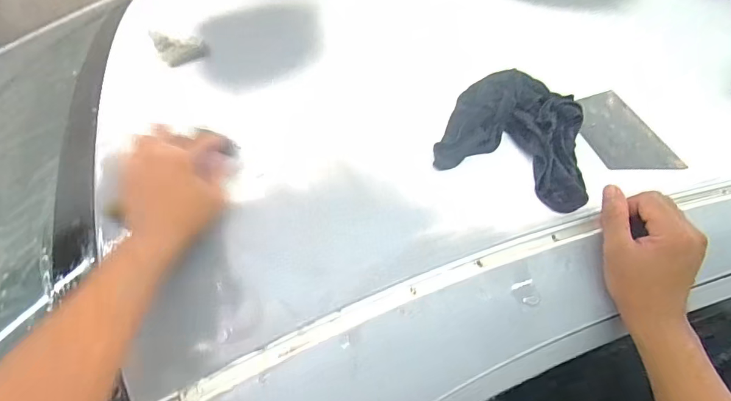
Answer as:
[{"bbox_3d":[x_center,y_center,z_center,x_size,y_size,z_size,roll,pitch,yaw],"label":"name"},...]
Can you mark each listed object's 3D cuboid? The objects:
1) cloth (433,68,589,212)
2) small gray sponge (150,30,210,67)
[{"bbox_3d":[0.179,-0.080,0.484,0.159,0.049,0.167,21,48,14],"label":"cloth"},{"bbox_3d":[-0.277,-0.229,0.630,0.074,0.039,0.028,-12,49,-16],"label":"small gray sponge"}]

